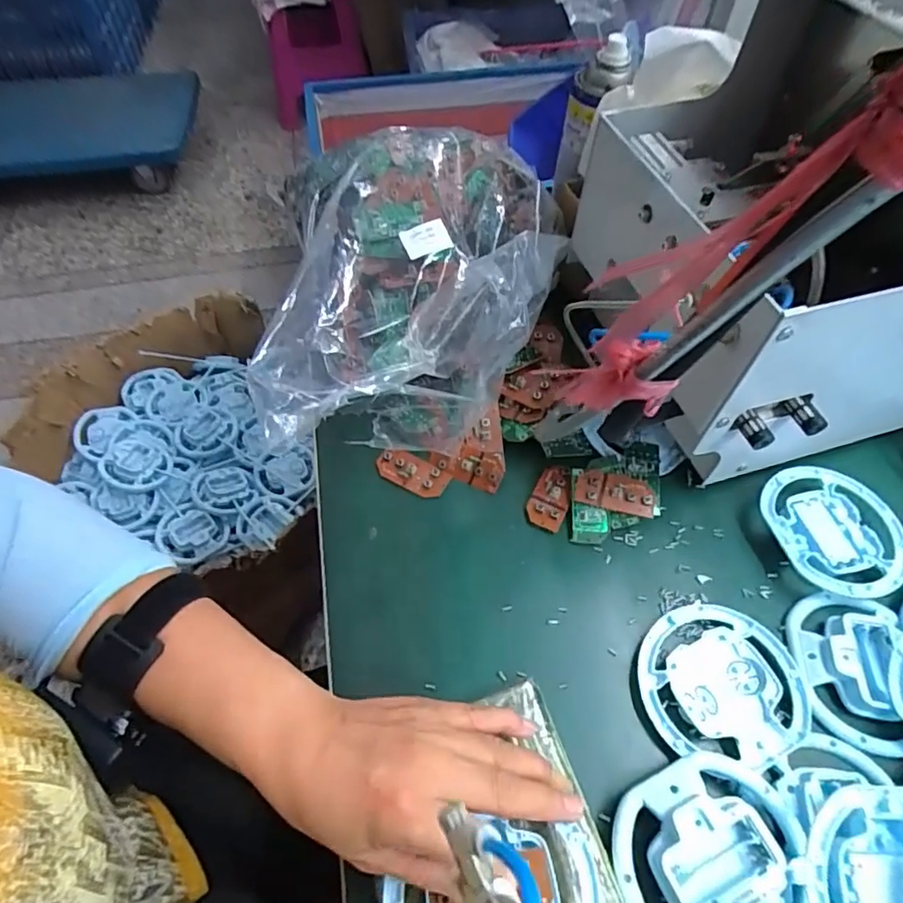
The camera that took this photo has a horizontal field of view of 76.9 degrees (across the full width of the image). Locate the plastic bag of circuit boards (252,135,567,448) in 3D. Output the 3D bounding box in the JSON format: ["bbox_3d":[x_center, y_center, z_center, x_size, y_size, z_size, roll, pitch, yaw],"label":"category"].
[{"bbox_3d":[-0.028,-0.147,0.493,0.239,0.125,0.308,-2,56,-1],"label":"plastic bag of circuit boards"}]

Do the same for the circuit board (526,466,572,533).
[{"bbox_3d":[0.080,0.036,0.454,0.030,0.006,0.057,23,59,15],"label":"circuit board"}]

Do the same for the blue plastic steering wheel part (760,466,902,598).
[{"bbox_3d":[0.293,0.057,0.429,0.095,0.017,0.103,0,56,0],"label":"blue plastic steering wheel part"}]

